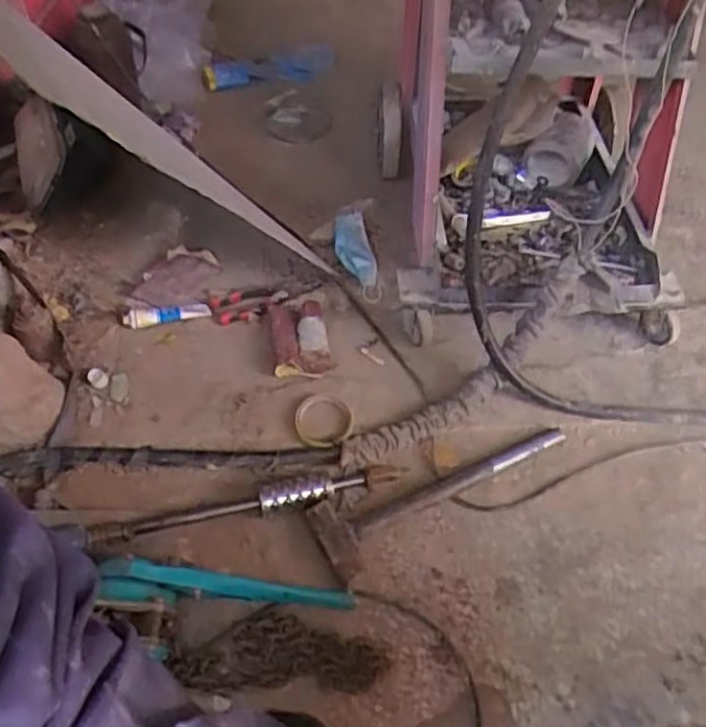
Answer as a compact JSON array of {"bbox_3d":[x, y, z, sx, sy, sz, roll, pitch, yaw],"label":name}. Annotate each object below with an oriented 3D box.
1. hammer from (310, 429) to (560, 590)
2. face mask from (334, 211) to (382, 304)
[{"bbox_3d":[0.134,0.176,0.994,0.385,0.036,0.104,-22,55,-19],"label":"hammer"},{"bbox_3d":[0.004,-0.198,1.302,0.062,0.033,0.219,-10,52,-10],"label":"face mask"}]

